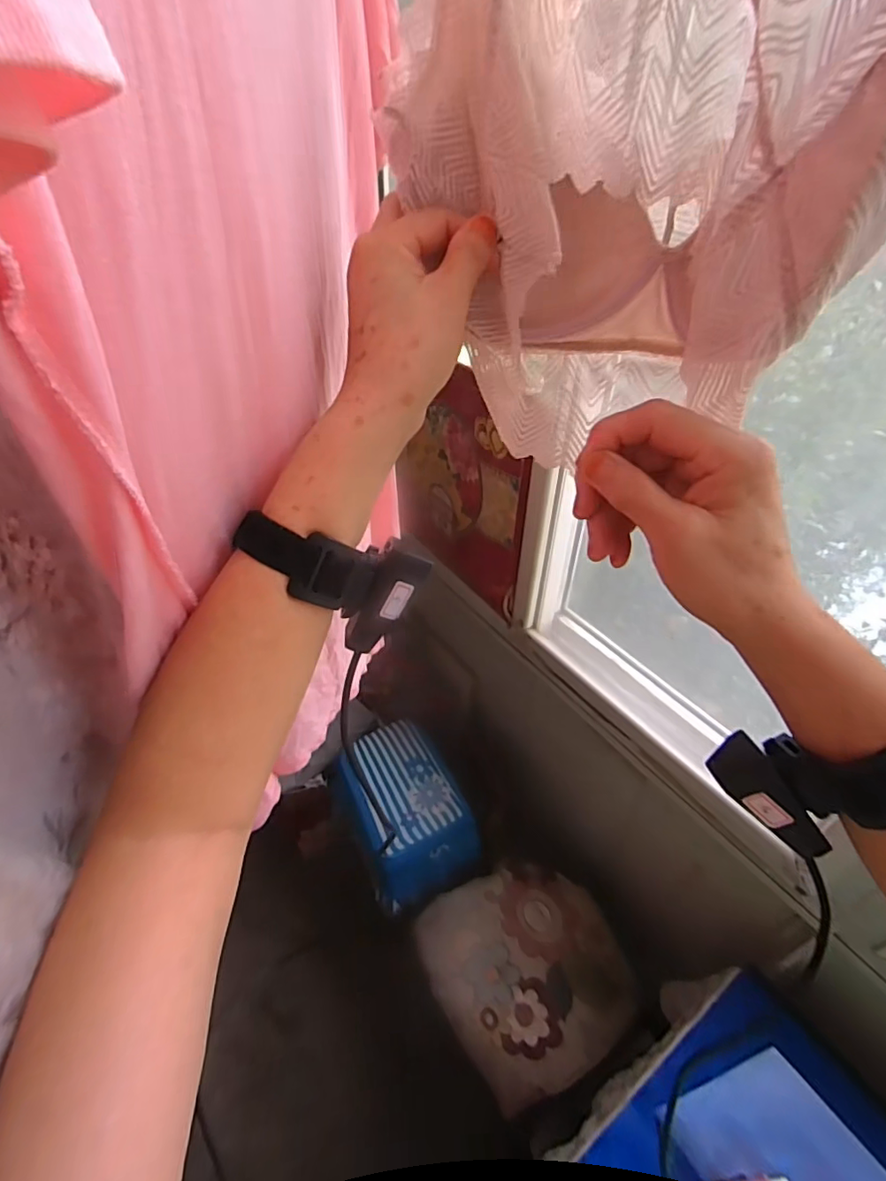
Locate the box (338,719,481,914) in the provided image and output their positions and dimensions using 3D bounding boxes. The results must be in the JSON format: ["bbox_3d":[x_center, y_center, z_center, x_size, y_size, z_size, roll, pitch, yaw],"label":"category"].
[{"bbox_3d":[-0.092,0.505,1.242,0.241,0.172,0.329,-19,45,-22],"label":"box"}]

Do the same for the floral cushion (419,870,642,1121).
[{"bbox_3d":[0.160,0.721,1.048,0.367,0.091,0.341,-15,44,-18],"label":"floral cushion"}]

